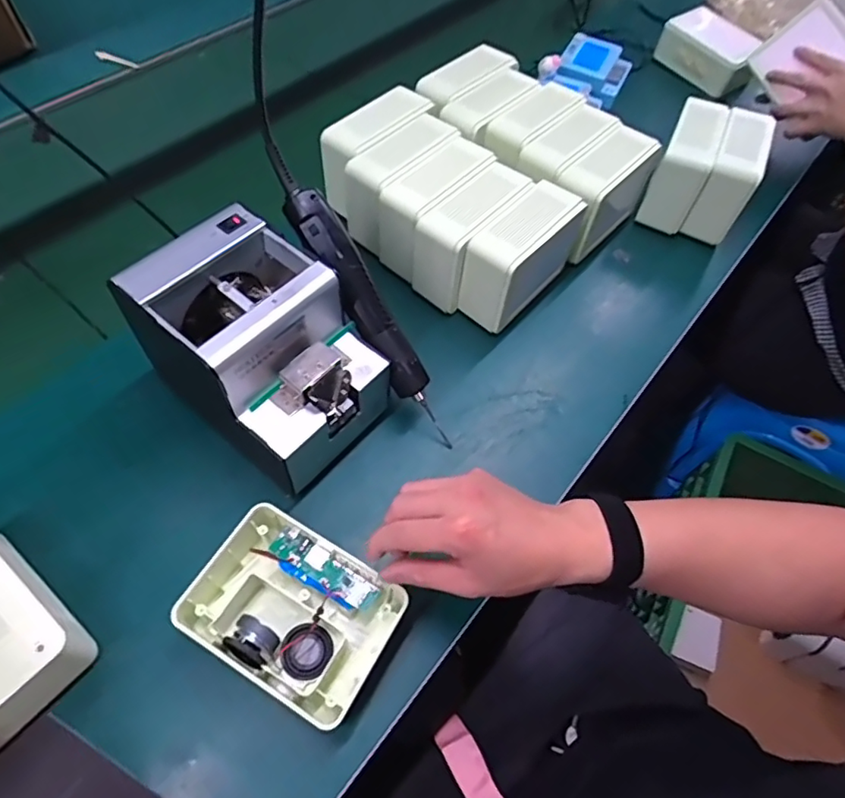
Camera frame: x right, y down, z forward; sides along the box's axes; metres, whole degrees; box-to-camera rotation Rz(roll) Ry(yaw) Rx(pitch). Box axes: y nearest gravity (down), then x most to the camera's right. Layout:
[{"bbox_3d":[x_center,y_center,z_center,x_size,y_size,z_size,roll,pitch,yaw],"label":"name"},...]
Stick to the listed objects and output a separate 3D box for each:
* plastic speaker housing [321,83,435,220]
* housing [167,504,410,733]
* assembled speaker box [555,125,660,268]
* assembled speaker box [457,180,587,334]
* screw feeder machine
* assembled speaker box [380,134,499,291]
[{"bbox_3d":[-0.055,-0.290,0.652,0.063,0.091,0.156,34,62,16],"label":"plastic speaker housing"},{"bbox_3d":[-0.096,0.163,0.426,0.141,0.055,0.105,28,60,13],"label":"housing"},{"bbox_3d":[0.205,-0.236,0.654,0.068,0.109,0.131,41,64,20],"label":"assembled speaker box"},{"bbox_3d":[0.107,-0.151,0.598,0.059,0.107,0.147,36,62,17],"label":"assembled speaker box"},{"bbox_3d":[-0.132,-0.039,0.483,0.176,0.149,0.129,35,62,17],"label":"screw feeder machine"},{"bbox_3d":[0.015,-0.212,0.615,0.062,0.088,0.141,37,63,18],"label":"assembled speaker box"}]

